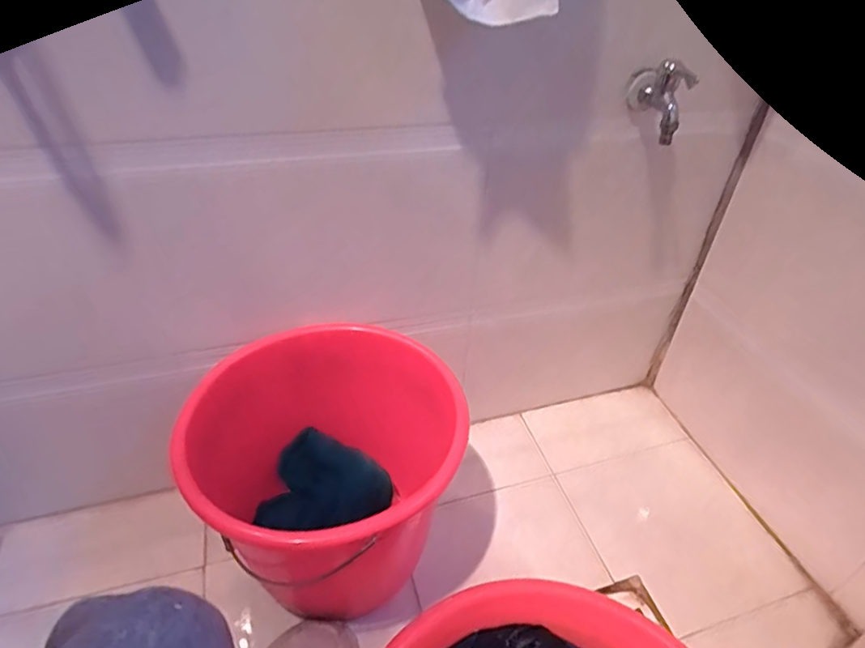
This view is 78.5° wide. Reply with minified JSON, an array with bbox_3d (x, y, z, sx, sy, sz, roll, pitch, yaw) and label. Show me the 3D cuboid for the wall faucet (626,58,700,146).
[{"bbox_3d":[0.287,-0.292,0.679,0.050,0.095,0.095,2,39,0],"label":"wall faucet"}]

